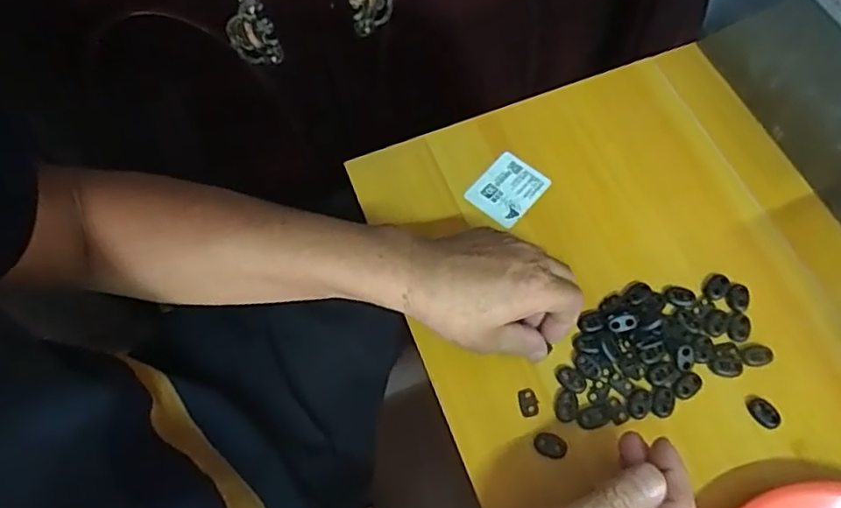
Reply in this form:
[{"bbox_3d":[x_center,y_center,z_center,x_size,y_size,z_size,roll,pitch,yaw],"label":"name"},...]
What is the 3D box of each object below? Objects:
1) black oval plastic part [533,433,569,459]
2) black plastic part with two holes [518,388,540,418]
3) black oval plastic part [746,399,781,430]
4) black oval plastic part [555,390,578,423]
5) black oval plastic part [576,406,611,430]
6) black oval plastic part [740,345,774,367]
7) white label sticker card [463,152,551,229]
[{"bbox_3d":[0.088,0.130,0.425,0.022,0.004,0.016,27,69,14],"label":"black oval plastic part"},{"bbox_3d":[0.075,0.104,0.436,0.013,0.004,0.019,-14,66,-4],"label":"black plastic part with two holes"},{"bbox_3d":[0.234,0.108,0.425,0.013,0.006,0.022,-33,68,-12],"label":"black oval plastic part"},{"bbox_3d":[0.102,0.106,0.435,0.015,0.004,0.022,13,67,8],"label":"black oval plastic part"},{"bbox_3d":[0.120,0.113,0.431,0.023,0.004,0.014,-15,66,-4],"label":"black oval plastic part"},{"bbox_3d":[0.239,0.072,0.444,0.022,0.007,0.014,-6,65,0],"label":"black oval plastic part"},{"bbox_3d":[0.072,-0.053,0.516,0.048,0.004,0.057,39,75,14],"label":"white label sticker card"}]

